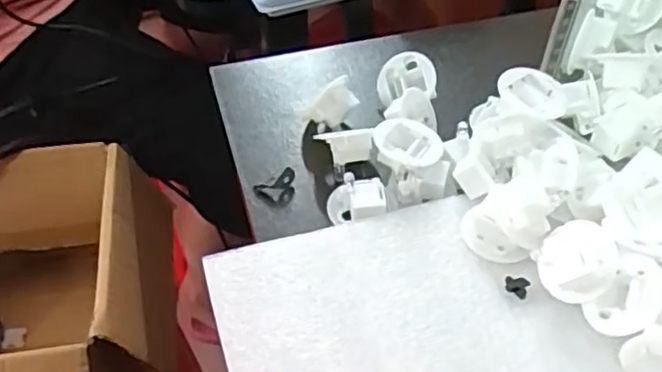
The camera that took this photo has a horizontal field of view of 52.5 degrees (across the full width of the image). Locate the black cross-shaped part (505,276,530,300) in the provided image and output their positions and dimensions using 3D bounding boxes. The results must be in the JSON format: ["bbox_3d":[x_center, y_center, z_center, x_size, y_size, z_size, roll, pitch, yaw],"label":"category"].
[{"bbox_3d":[0.077,0.041,0.276,0.009,0.005,0.009,17,52,17],"label":"black cross-shaped part"}]

